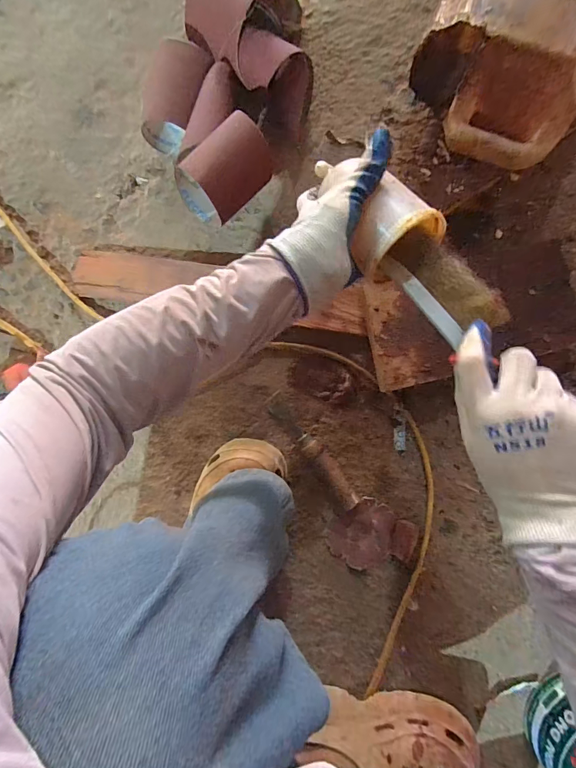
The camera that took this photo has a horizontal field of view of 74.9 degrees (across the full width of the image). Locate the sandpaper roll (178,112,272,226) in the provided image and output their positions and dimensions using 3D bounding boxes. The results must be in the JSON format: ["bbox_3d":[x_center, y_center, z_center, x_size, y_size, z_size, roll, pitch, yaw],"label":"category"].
[{"bbox_3d":[-0.083,-0.269,0.472,0.092,0.078,0.115,42,93,3],"label":"sandpaper roll"}]

